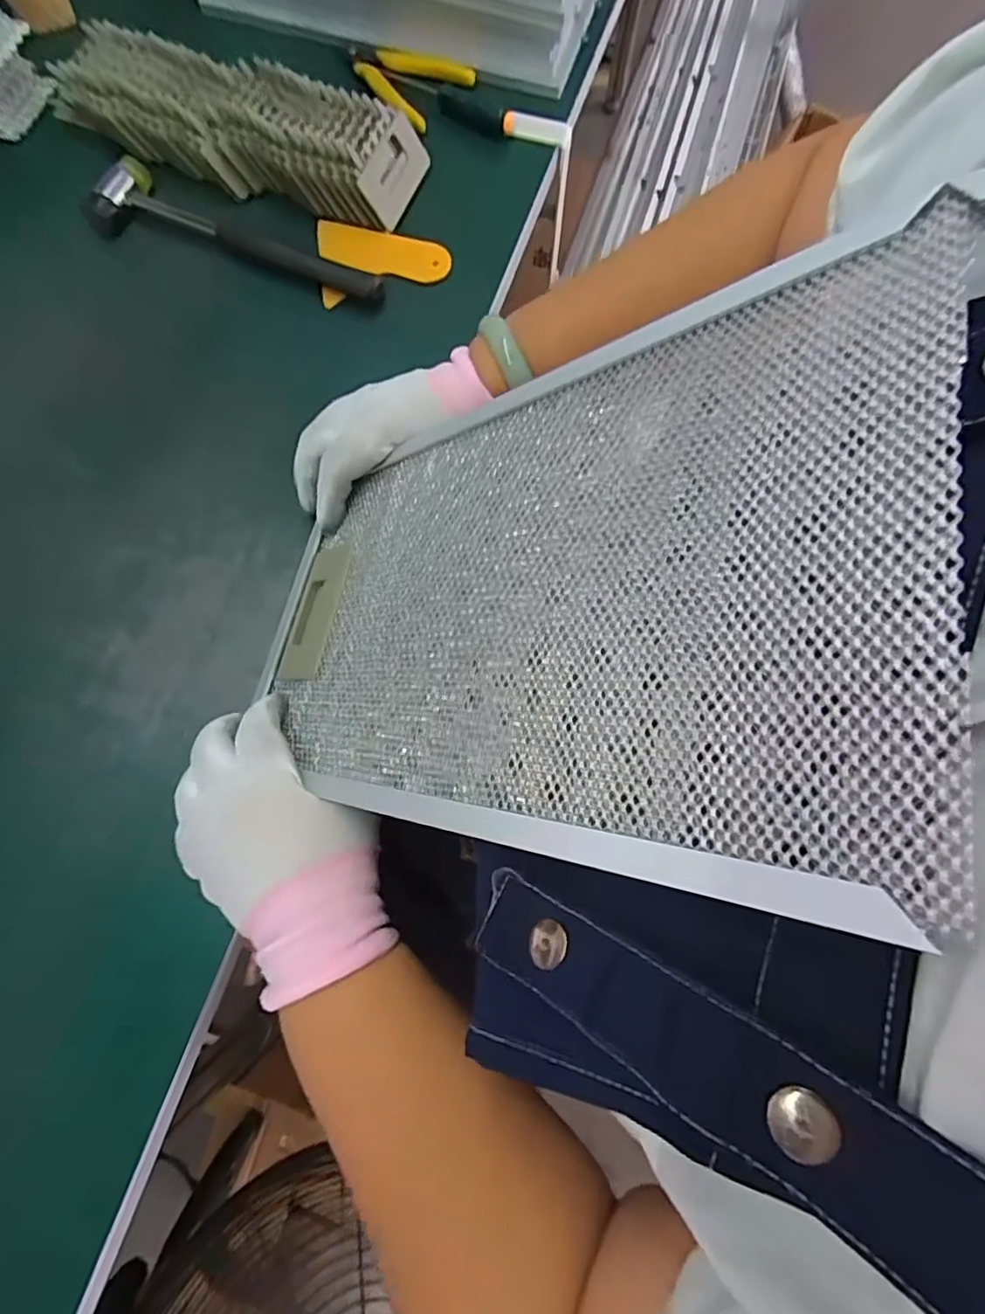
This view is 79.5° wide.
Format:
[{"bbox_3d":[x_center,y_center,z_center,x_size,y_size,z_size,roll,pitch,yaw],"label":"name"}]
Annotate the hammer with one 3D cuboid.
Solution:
[{"bbox_3d":[-0.199,-0.311,0.449,0.232,0.027,0.059,28,75,7],"label":"hammer"}]

